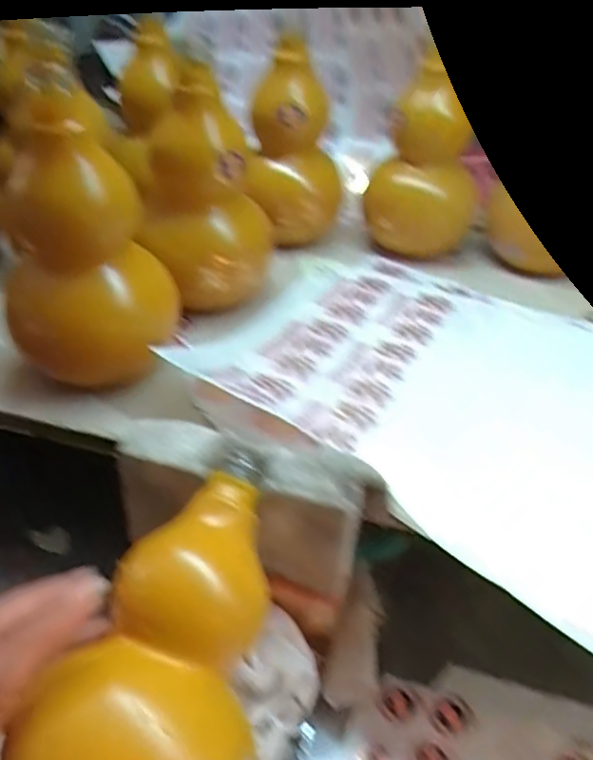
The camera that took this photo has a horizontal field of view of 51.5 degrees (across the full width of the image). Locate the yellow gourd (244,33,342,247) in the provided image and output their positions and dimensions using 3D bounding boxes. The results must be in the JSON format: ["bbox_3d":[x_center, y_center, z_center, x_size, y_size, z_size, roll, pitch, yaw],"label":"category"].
[{"bbox_3d":[-0.001,-0.187,0.521,0.081,0.160,0.073,3,39,1],"label":"yellow gourd"}]

